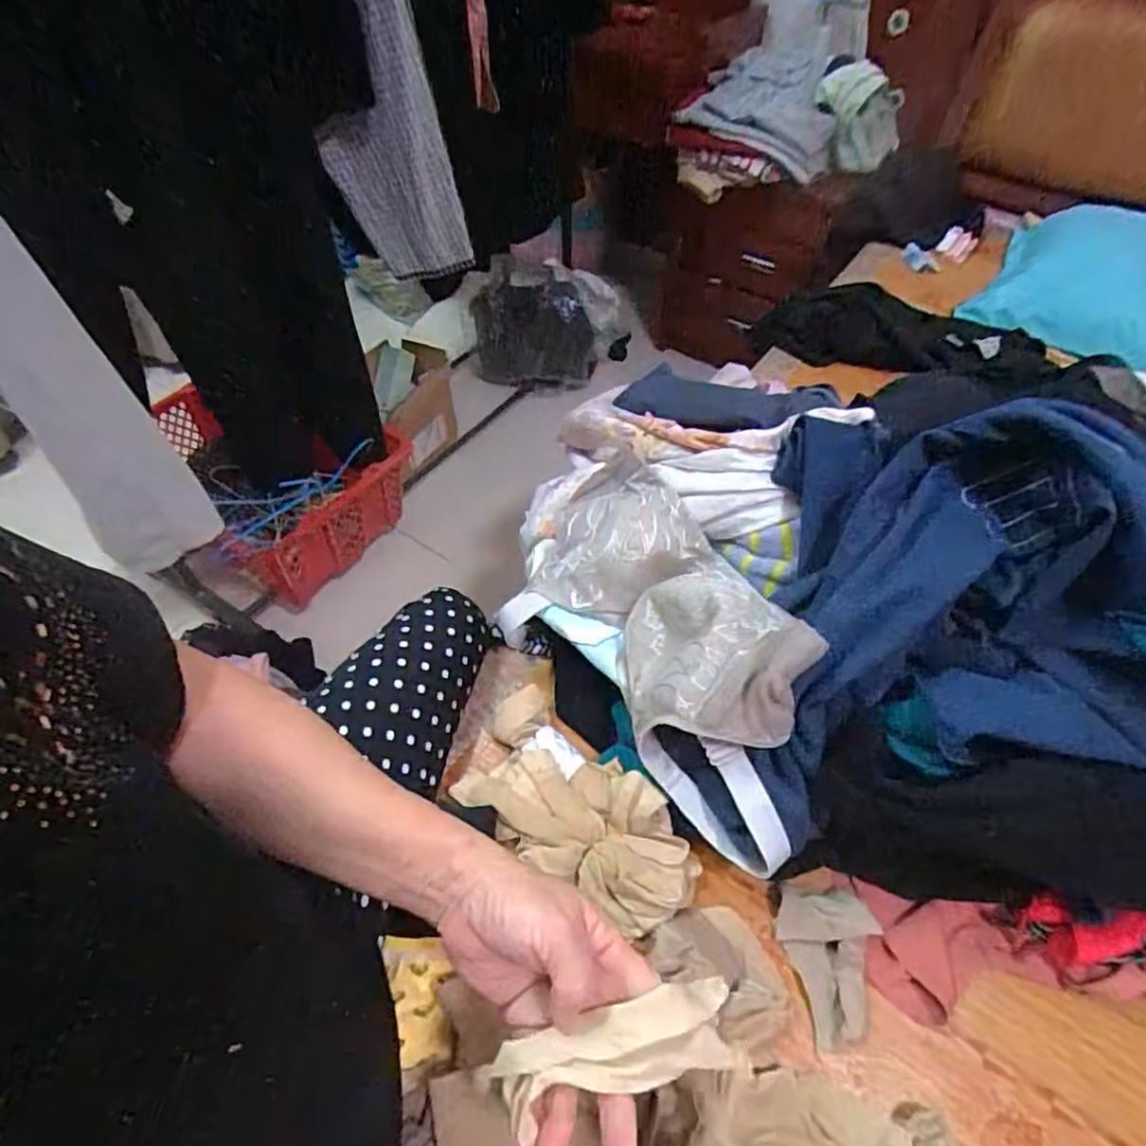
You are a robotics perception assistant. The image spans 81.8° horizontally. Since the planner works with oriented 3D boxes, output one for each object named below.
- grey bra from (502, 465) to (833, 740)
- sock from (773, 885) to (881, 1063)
[{"bbox_3d":[0.073,0.032,0.620,0.194,0.090,0.357,-50,43,6],"label":"grey bra"},{"bbox_3d":[0.207,0.317,0.533,0.070,0.027,0.109,6,50,3],"label":"sock"}]

